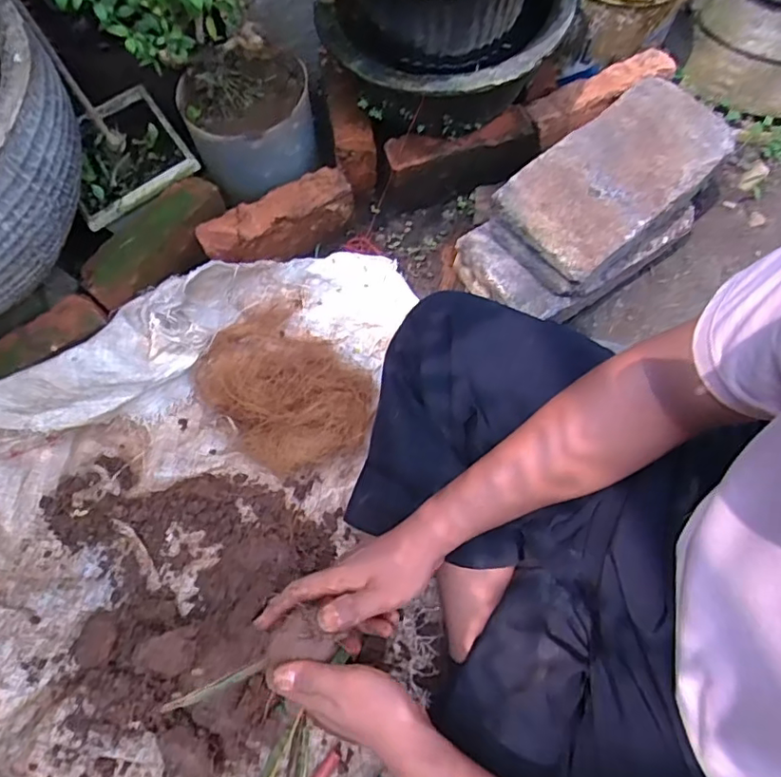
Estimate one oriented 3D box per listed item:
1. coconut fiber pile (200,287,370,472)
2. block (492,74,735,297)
[{"bbox_3d":[-0.121,-0.006,0.678,0.220,0.069,0.180,41,74,14],"label":"coconut fiber pile"},{"bbox_3d":[0.274,-0.249,0.696,0.289,0.067,0.147,-38,74,-14],"label":"block"}]

